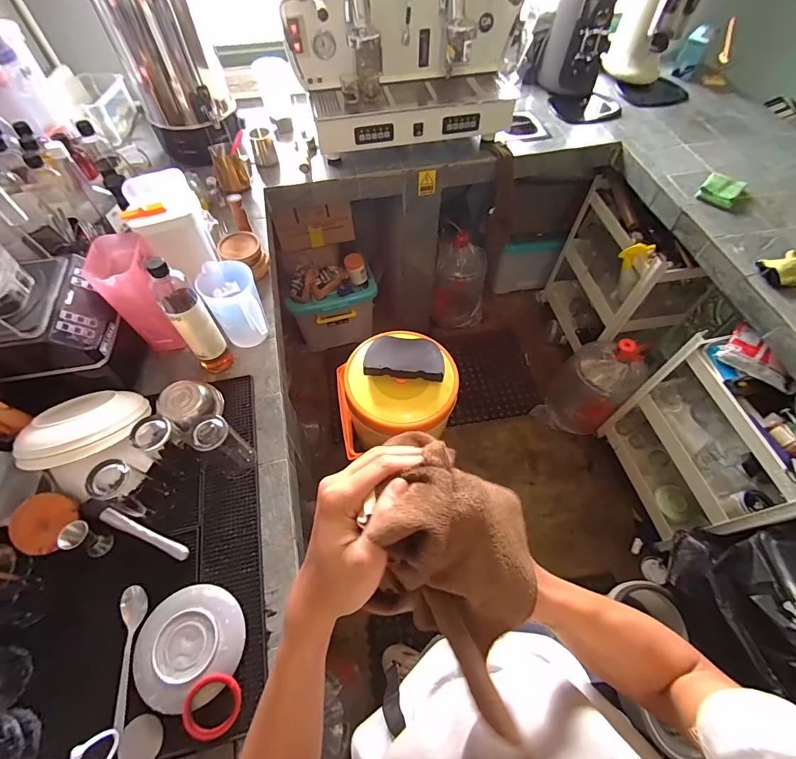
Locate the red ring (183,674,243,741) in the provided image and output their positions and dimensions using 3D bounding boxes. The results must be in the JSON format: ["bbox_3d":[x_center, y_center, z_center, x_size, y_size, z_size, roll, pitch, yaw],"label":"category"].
[{"bbox_3d":[-0.257,0.455,0.549,0.074,0.010,0.071,6,59,-9],"label":"red ring"}]

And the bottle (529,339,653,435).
[{"bbox_3d":[0.859,-0.002,1.721,0.273,0.540,0.286,36,65,20],"label":"bottle"}]

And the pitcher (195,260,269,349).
[{"bbox_3d":[-0.346,-0.146,0.859,0.104,0.174,0.161,-18,60,-11],"label":"pitcher"}]

